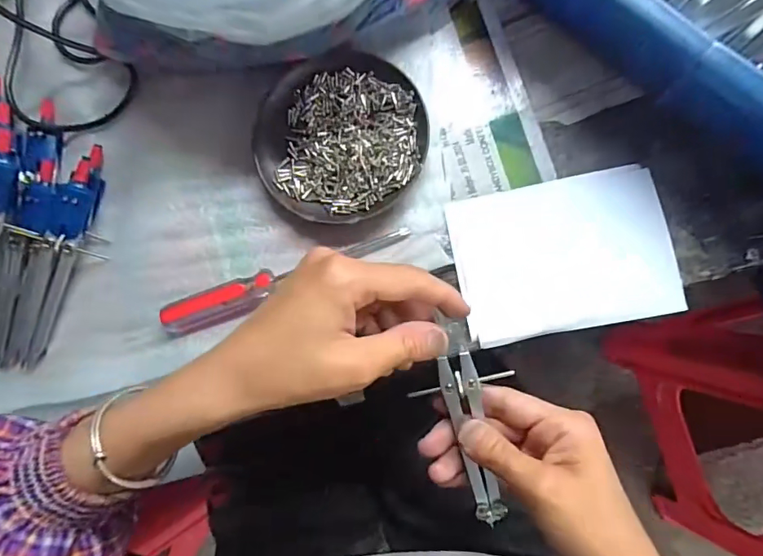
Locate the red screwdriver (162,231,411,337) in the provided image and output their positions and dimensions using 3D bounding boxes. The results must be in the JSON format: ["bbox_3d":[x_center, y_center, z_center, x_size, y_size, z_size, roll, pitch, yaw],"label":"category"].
[{"bbox_3d":[-0.067,0.000,0.321,0.178,0.017,0.021,-22,83,5],"label":"red screwdriver"}]

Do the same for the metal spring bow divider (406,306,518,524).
[{"bbox_3d":[0.051,0.083,0.276,0.052,0.008,0.127,-11,97,6],"label":"metal spring bow divider"}]

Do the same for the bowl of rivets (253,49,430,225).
[{"bbox_3d":[-0.029,-0.098,0.328,0.119,0.016,0.113,-1,85,7],"label":"bowl of rivets"}]

